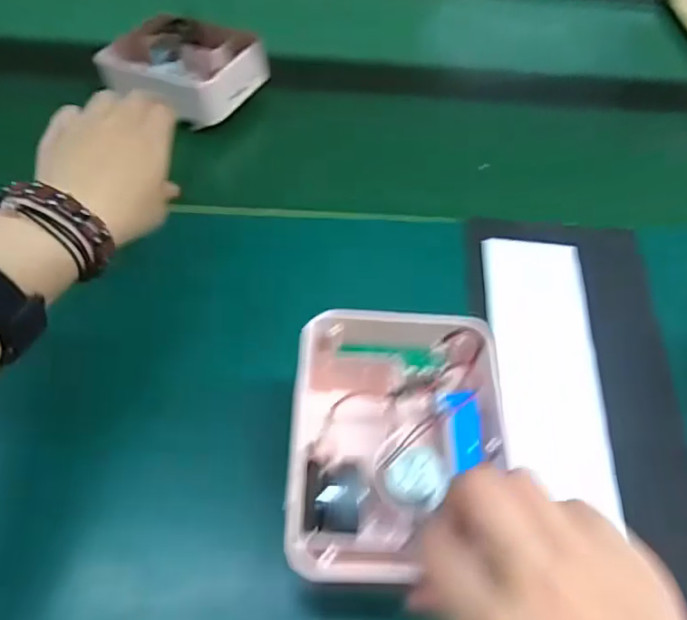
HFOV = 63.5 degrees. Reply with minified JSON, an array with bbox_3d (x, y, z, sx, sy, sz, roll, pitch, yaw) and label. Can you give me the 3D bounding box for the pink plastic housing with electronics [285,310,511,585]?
[{"bbox_3d":[0.028,0.058,0.267,0.101,0.033,0.134,2,55,0],"label":"pink plastic housing with electronics"}]

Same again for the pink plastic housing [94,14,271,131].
[{"bbox_3d":[-0.143,-0.223,0.504,0.130,0.044,0.094,27,59,16],"label":"pink plastic housing"}]

